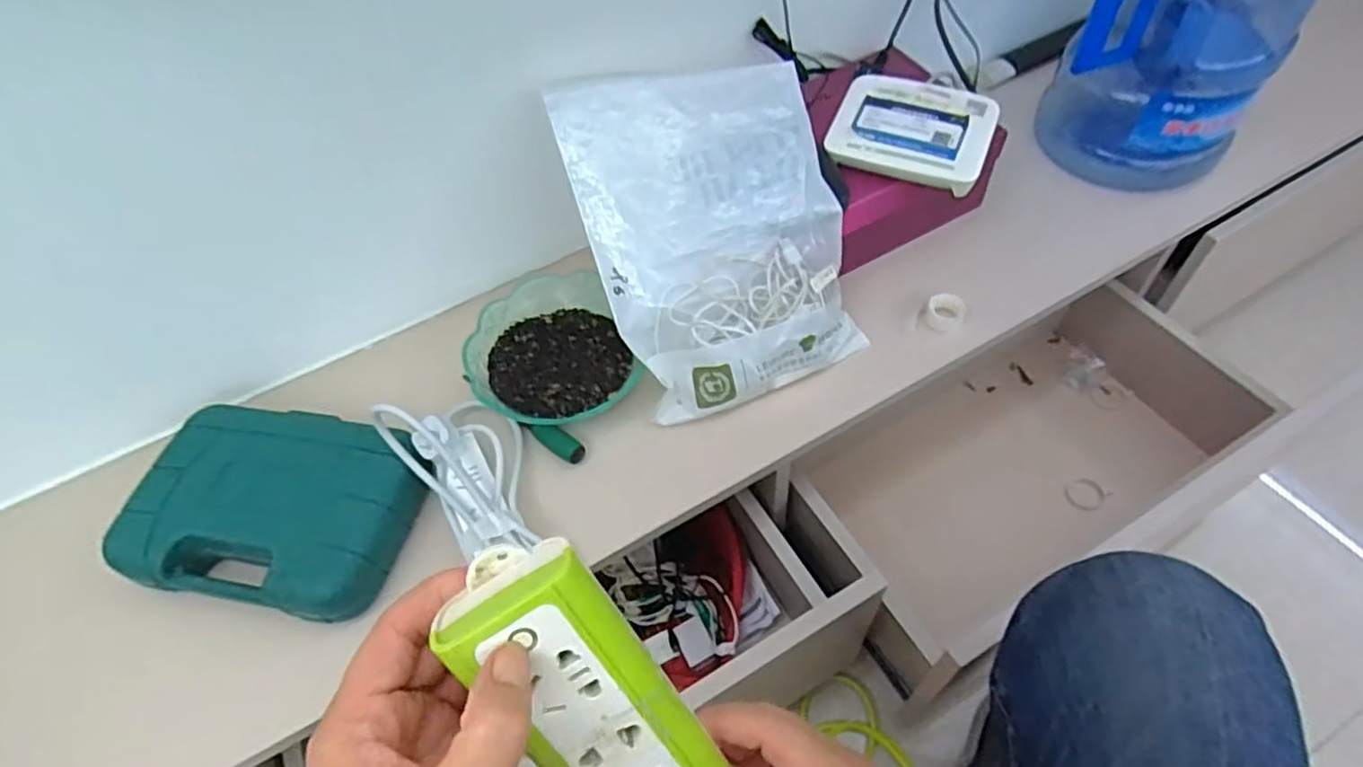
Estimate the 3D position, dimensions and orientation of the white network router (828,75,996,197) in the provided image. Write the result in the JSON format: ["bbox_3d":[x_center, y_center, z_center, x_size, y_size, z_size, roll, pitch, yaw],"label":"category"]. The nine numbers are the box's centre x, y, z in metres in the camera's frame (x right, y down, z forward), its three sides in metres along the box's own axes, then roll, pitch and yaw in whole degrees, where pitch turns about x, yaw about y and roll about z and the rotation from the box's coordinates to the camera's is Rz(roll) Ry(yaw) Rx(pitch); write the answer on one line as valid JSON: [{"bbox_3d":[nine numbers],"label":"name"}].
[{"bbox_3d":[0.226,-0.250,0.687,0.144,0.026,0.113,19,59,18],"label":"white network router"}]

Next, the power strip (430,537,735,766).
[{"bbox_3d":[-0.021,0.133,0.263,0.054,0.169,0.029,-35,20,-18],"label":"power strip"}]

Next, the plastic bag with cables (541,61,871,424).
[{"bbox_3d":[0.034,-0.137,0.646,0.232,0.060,0.305,-19,90,-11],"label":"plastic bag with cables"}]

